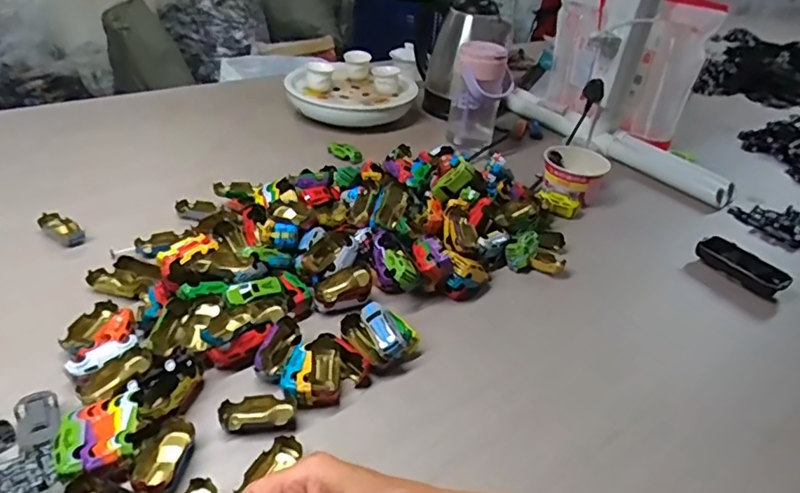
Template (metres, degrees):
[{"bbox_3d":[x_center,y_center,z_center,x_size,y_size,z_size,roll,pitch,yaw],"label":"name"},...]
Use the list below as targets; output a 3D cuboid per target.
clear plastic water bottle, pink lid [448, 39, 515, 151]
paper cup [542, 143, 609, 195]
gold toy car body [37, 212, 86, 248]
[{"bbox_3d":[0.136,-0.249,0.930,0.094,0.177,0.094,8,35,4],"label":"clear plastic water bottle, pink lid"},{"bbox_3d":[0.266,-0.115,0.843,0.097,0.058,0.080,17,37,17],"label":"paper cup"},{"bbox_3d":[-0.417,-0.021,0.680,0.059,0.021,0.031,24,39,25],"label":"gold toy car body"}]

